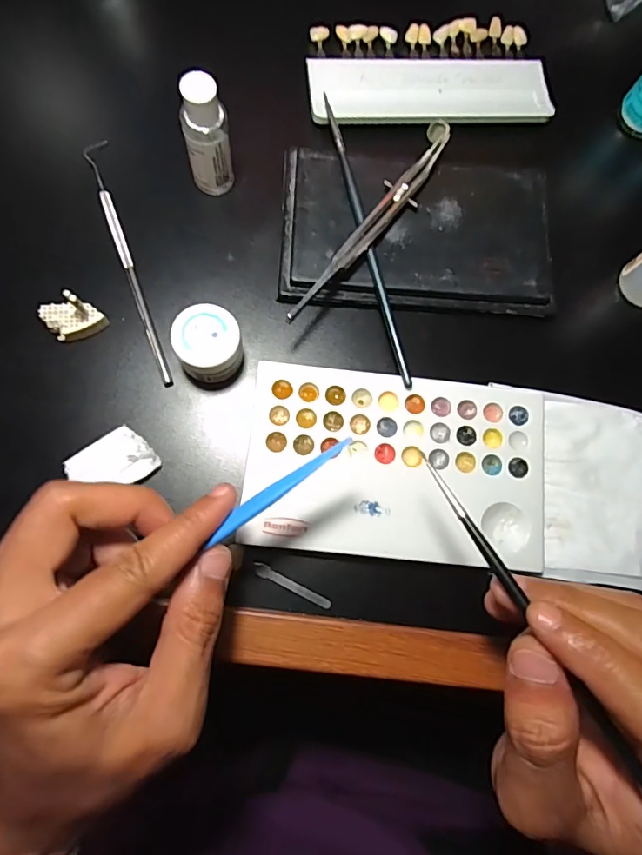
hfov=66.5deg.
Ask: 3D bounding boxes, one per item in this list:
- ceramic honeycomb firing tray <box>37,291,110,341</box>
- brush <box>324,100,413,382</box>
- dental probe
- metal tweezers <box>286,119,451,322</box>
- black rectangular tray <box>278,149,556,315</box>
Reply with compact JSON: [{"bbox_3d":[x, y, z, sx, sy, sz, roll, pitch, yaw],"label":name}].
[{"bbox_3d":[-0.128,-0.058,0.244,0.027,0.027,0.023,39,78,3],"label":"ceramic honeycomb firing tray"},{"bbox_3d":[0.024,-0.104,0.267,0.006,0.010,0.171,-12,80,-8],"label":"brush"},{"bbox_3d":[-0.106,-0.094,0.266,0.008,0.008,0.154,-18,81,-9],"label":"dental probe"},{"bbox_3d":[0.027,-0.109,0.261,0.017,0.021,0.144,37,78,2],"label":"metal tweezers"},{"bbox_3d":[0.055,-0.111,0.273,0.151,0.012,0.087,2,79,-5],"label":"black rectangular tray"}]

